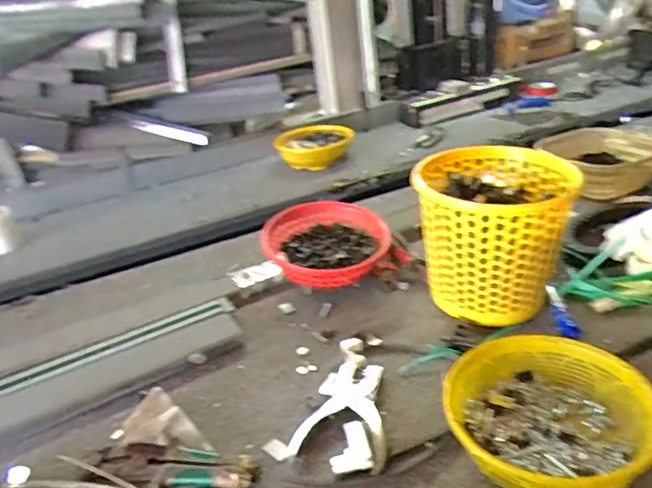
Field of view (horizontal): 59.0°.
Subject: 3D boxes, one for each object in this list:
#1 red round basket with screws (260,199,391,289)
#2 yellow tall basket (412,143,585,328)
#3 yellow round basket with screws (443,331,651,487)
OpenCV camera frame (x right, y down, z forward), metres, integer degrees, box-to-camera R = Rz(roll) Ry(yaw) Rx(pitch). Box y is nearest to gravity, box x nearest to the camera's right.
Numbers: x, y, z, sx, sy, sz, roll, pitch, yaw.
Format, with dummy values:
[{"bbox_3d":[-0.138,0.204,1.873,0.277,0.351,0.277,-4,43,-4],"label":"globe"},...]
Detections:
[{"bbox_3d":[0.005,0.003,0.922,0.177,0.072,0.174,-7,27,3],"label":"red round basket with screws"},{"bbox_3d":[0.228,-0.019,0.778,0.193,0.168,0.208,9,32,30],"label":"yellow tall basket"},{"bbox_3d":[0.217,0.171,0.572,0.187,0.067,0.177,-7,27,3],"label":"yellow round basket with screws"}]

